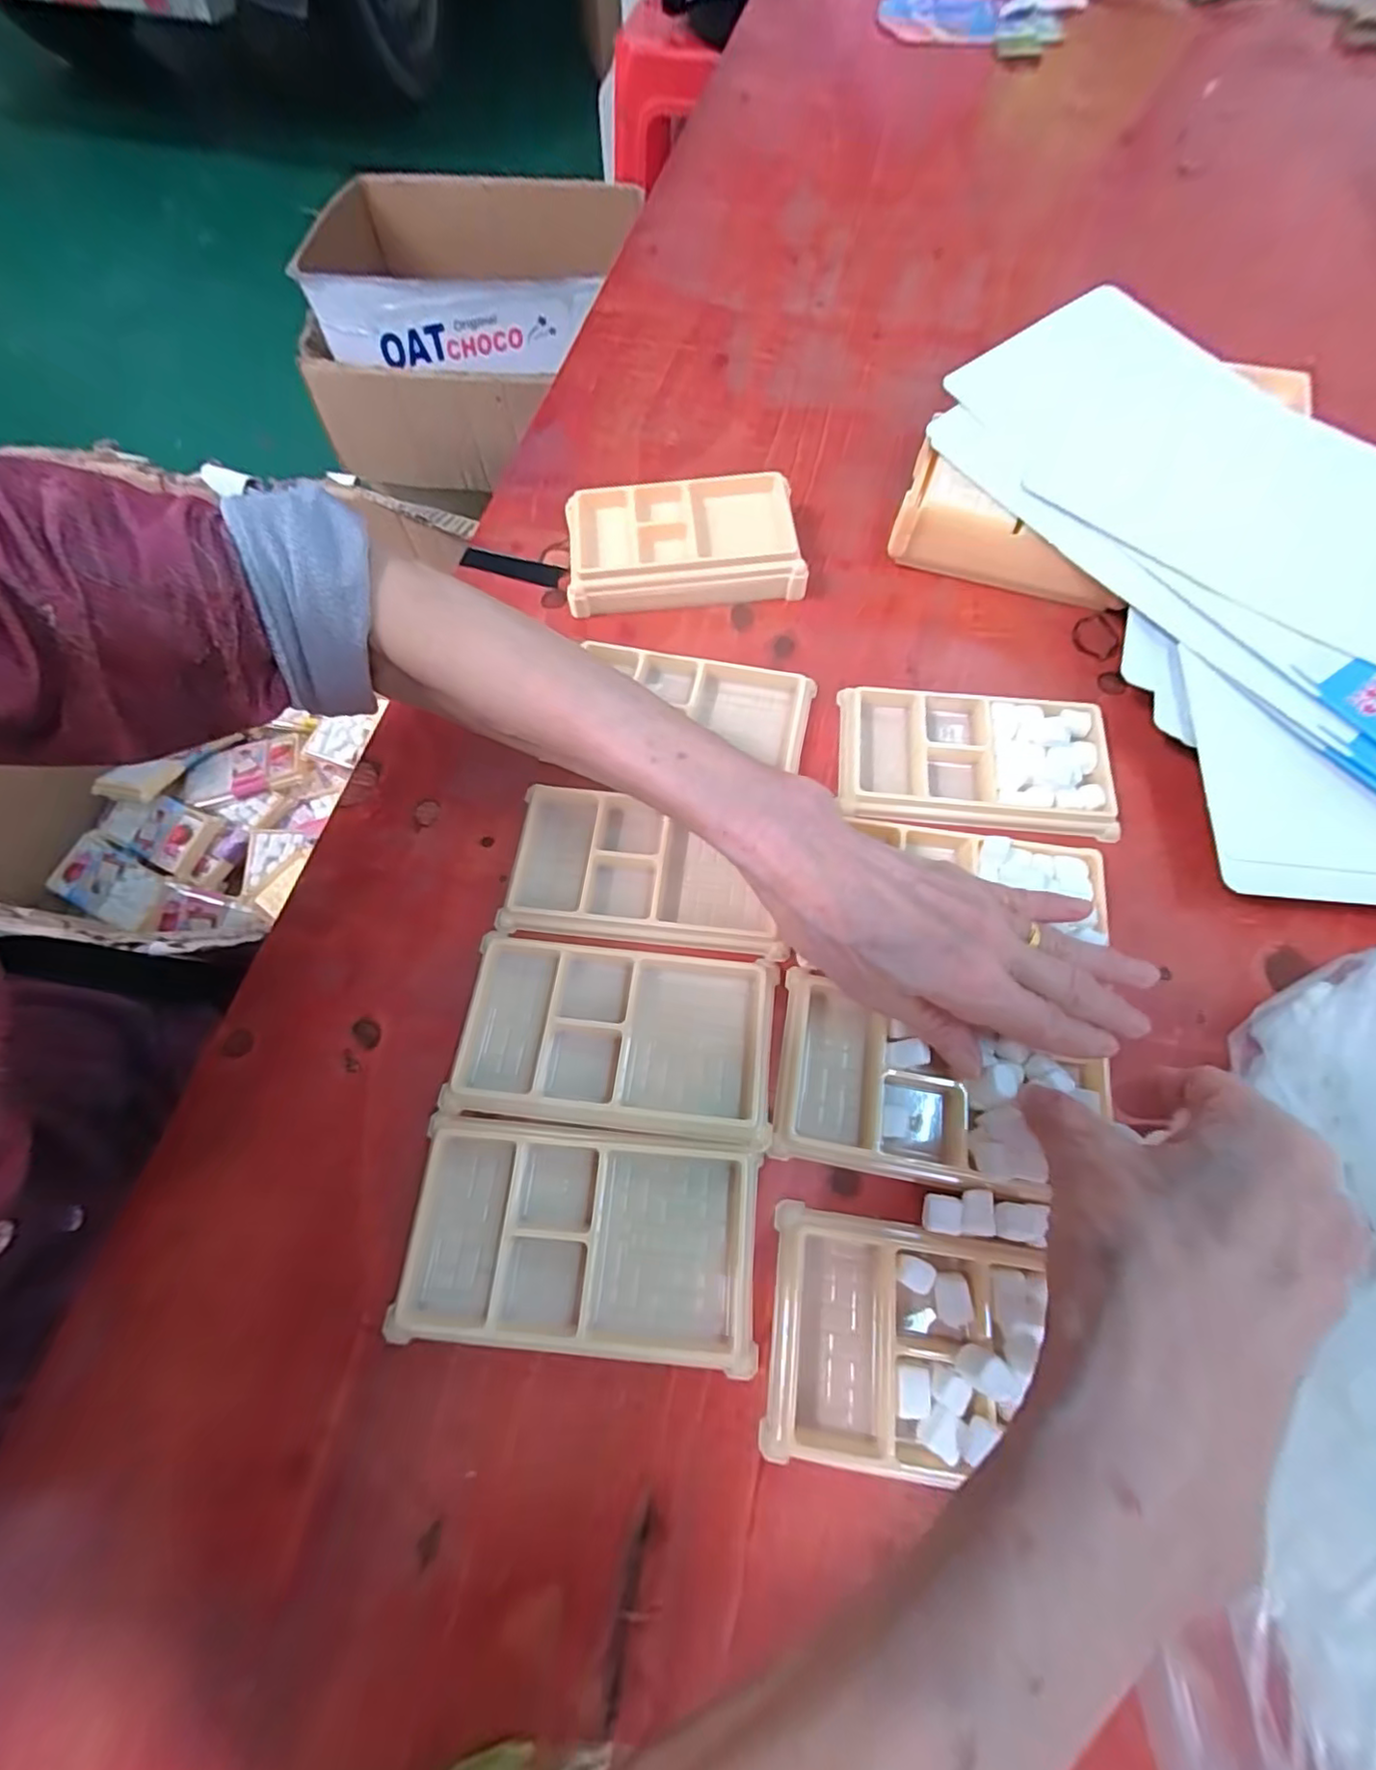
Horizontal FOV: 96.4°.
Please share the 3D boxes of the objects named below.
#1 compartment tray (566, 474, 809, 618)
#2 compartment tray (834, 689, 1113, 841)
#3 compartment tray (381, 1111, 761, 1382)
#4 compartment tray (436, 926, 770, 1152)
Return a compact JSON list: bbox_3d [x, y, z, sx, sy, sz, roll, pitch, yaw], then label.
[{"bbox_3d":[-0.003,-0.205,0.372,0.136,0.029,0.078,-7,67,-3],"label":"compartment tray"},{"bbox_3d":[0.146,-0.065,0.317,0.134,0.016,0.075,6,67,3],"label":"compartment tray"},{"bbox_3d":[-0.042,0.137,0.239,0.134,0.011,0.076,5,67,3],"label":"compartment tray"},{"bbox_3d":[-0.032,0.065,0.266,0.136,0.017,0.076,5,67,3],"label":"compartment tray"}]

